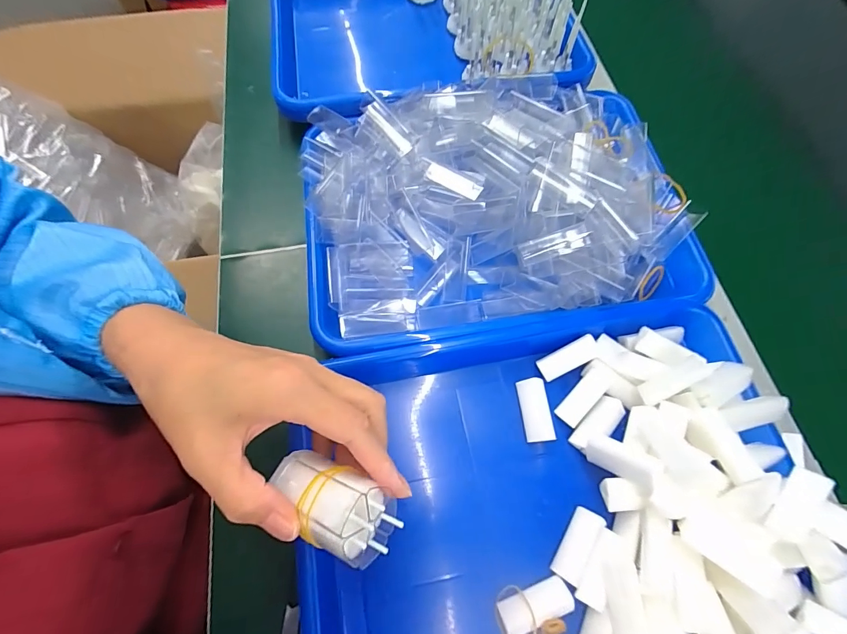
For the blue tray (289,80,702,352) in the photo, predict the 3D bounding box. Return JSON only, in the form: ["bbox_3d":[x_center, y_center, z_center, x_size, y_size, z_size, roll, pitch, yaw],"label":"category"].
[{"bbox_3d":[0.060,-0.102,0.333,0.323,0.065,0.235,-7,67,-5],"label":"blue tray"}]

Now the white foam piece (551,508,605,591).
[{"bbox_3d":[0.102,0.151,0.263,0.016,0.013,0.045,31,69,11],"label":"white foam piece"}]

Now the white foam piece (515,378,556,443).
[{"bbox_3d":[0.085,0.071,0.300,0.022,0.014,0.045,-6,67,-4],"label":"white foam piece"}]

